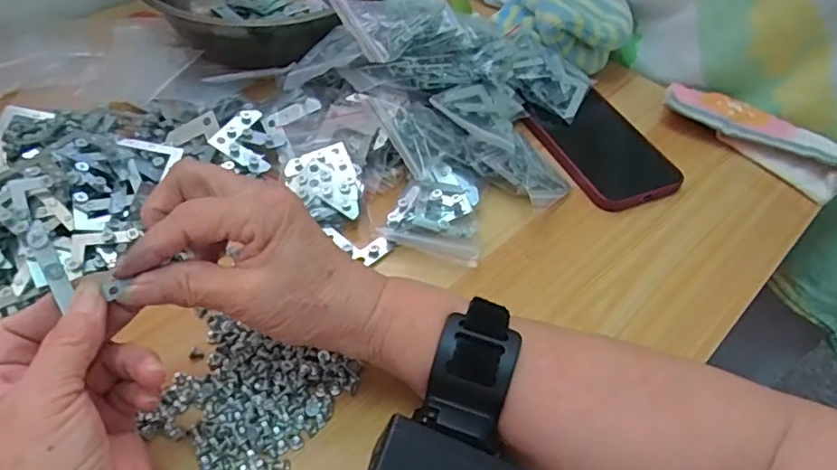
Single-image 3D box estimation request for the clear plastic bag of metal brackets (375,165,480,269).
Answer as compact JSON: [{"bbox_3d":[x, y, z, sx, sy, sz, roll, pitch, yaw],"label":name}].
[{"bbox_3d":[0.016,-0.017,0.389,0.062,0.021,0.077,15,49,9],"label":"clear plastic bag of metal brackets"}]

